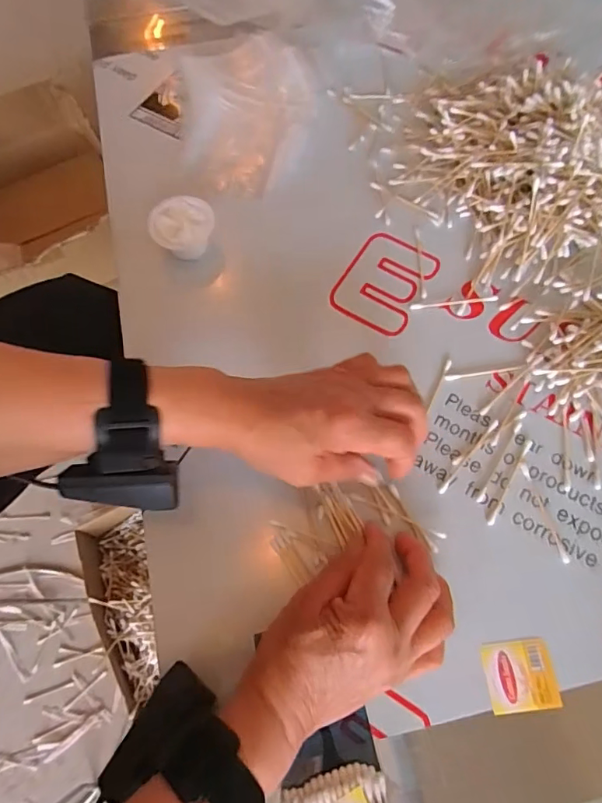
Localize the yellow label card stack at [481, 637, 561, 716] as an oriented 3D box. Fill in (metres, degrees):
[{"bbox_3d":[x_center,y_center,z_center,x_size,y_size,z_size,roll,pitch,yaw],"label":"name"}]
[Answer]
[{"bbox_3d":[0.139,0.175,0.318,0.043,0.004,0.040,-7,69,-1],"label":"yellow label card stack"}]

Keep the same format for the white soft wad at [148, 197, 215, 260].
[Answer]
[{"bbox_3d":[-0.102,-0.148,0.436,0.053,0.026,0.054,-8,69,-1],"label":"white soft wad"}]

